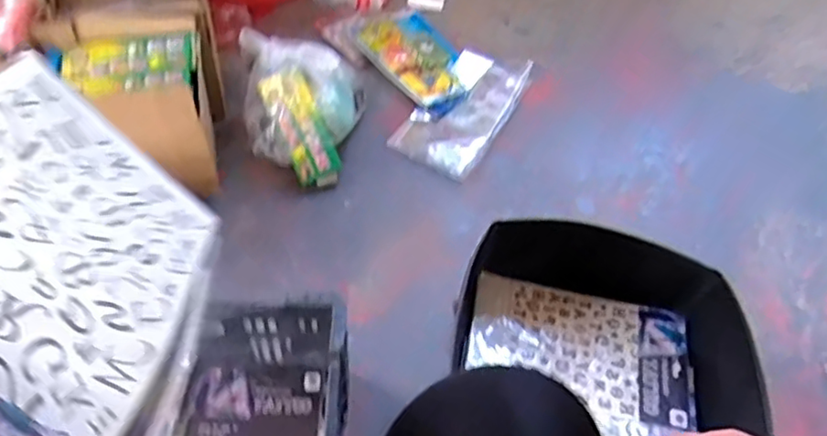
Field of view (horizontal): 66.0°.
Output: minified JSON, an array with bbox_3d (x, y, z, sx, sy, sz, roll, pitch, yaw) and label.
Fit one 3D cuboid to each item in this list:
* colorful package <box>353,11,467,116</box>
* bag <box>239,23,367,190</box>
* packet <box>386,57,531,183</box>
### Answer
[{"bbox_3d":[0.012,-0.323,1.265,0.172,0.025,0.288,-28,58,-25],"label":"colorful package"},{"bbox_3d":[-0.179,-0.181,1.056,0.202,0.147,0.206,-3,51,-8],"label":"bag"},{"bbox_3d":[0.096,-0.203,1.176,0.158,0.027,0.310,26,53,16],"label":"packet"}]

